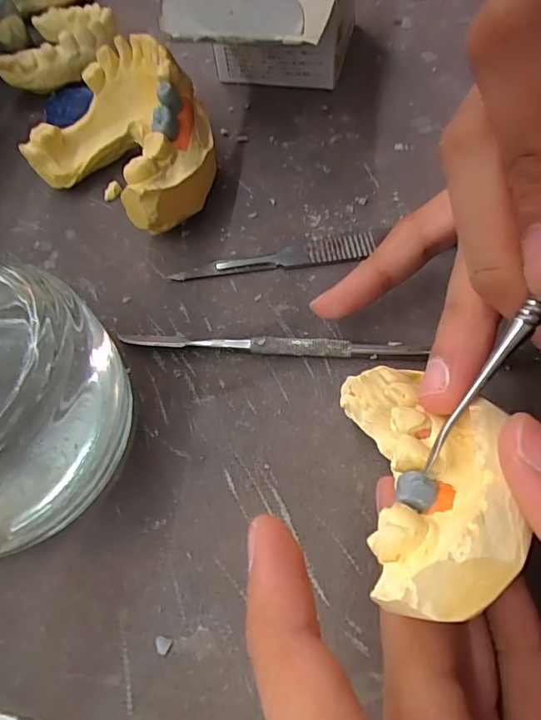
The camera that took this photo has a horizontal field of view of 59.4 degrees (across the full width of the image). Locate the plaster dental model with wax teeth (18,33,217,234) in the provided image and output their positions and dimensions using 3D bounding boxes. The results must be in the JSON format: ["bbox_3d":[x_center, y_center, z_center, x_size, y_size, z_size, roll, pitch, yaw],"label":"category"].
[{"bbox_3d":[-0.051,-0.083,0.176,0.076,0.038,0.057,34,70,22],"label":"plaster dental model with wax teeth"}]

